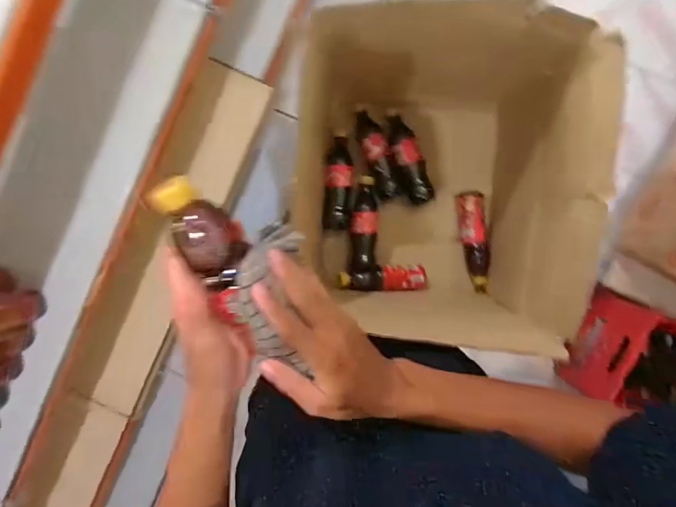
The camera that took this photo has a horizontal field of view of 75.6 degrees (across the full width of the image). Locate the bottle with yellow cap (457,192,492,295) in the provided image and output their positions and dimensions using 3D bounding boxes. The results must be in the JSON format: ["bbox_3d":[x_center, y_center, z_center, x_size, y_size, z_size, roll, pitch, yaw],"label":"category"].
[{"bbox_3d":[0.302,-0.026,0.945,0.057,0.051,0.215,-14,93,4],"label":"bottle with yellow cap"}]

